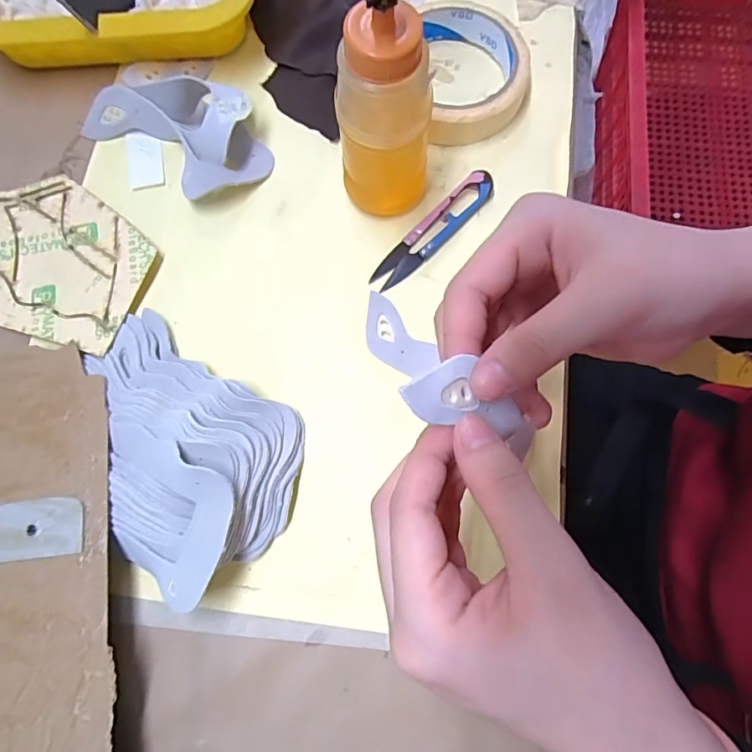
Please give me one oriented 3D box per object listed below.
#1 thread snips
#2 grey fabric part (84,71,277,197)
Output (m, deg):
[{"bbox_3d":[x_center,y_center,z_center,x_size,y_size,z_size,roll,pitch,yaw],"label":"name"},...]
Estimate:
[{"bbox_3d":[0.036,-0.091,0.307,0.096,0.015,0.019,-42,77,-12],"label":"thread snips"},{"bbox_3d":[-0.125,-0.161,0.316,0.117,0.034,0.069,35,75,10],"label":"grey fabric part"}]

